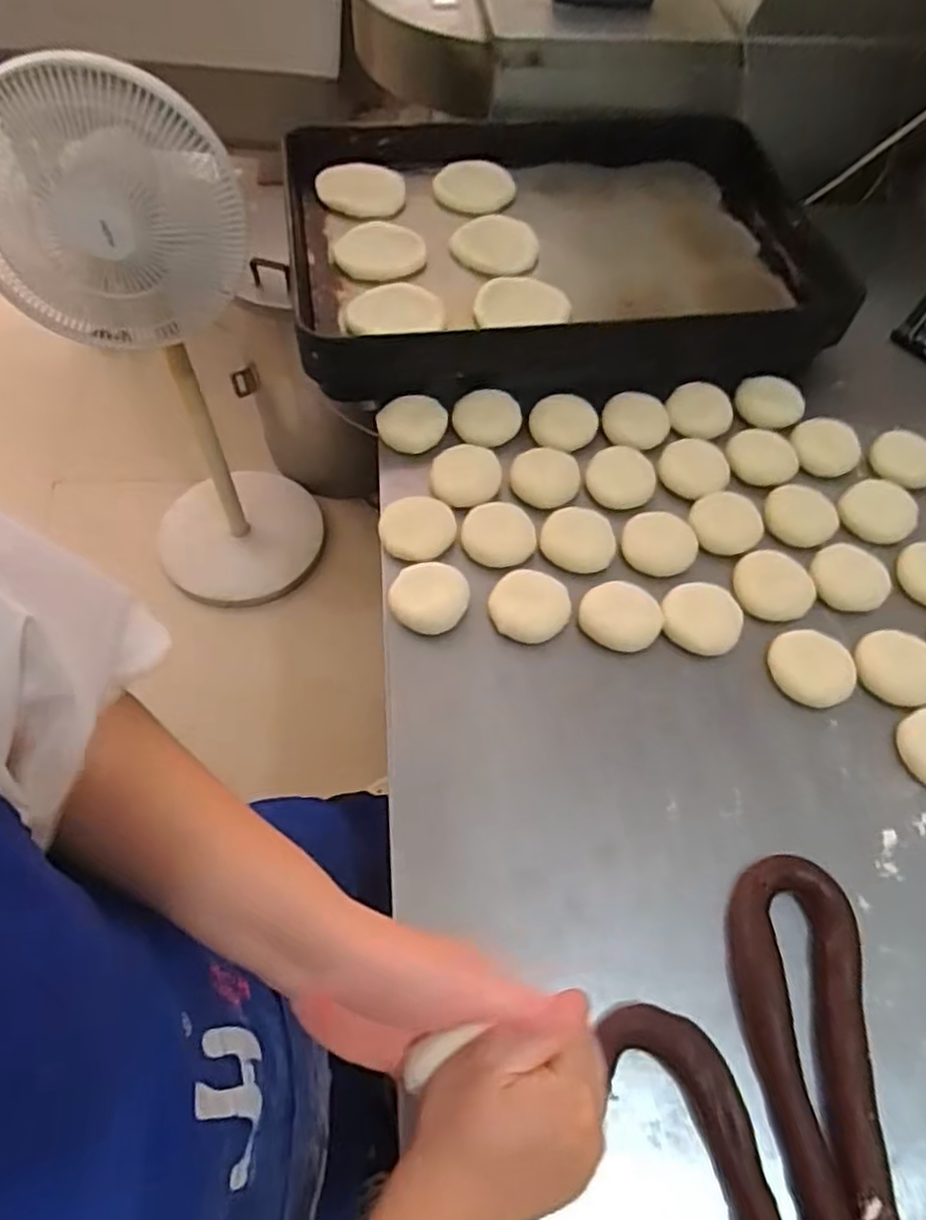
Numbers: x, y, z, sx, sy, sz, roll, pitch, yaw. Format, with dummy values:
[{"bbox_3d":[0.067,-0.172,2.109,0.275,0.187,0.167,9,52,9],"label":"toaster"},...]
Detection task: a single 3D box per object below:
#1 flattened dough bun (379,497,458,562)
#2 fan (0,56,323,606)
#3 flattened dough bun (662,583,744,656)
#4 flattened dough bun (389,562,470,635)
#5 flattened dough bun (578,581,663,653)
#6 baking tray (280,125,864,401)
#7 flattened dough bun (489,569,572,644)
[{"bbox_3d":[-0.042,-0.075,0.665,0.067,0.015,0.061,1,60,-2],"label":"flattened dough bun"},{"bbox_3d":[-0.497,-0.387,1.261,0.351,0.945,0.360,-29,64,-19],"label":"fan"},{"bbox_3d":[0.209,0.007,0.631,0.066,0.026,0.059,28,62,14],"label":"flattened dough bun"},{"bbox_3d":[-0.028,-0.011,0.632,0.064,0.022,0.066,1,60,-2],"label":"flattened dough bun"},{"bbox_3d":[0.138,0.005,0.630,0.067,0.024,0.062,1,60,-2],"label":"flattened dough bun"},{"bbox_3d":[0.111,-0.430,0.846,0.588,0.082,0.425,-3,58,-5],"label":"baking tray"},{"bbox_3d":[0.058,-0.002,0.628,0.065,0.024,0.060,1,60,-2],"label":"flattened dough bun"}]

